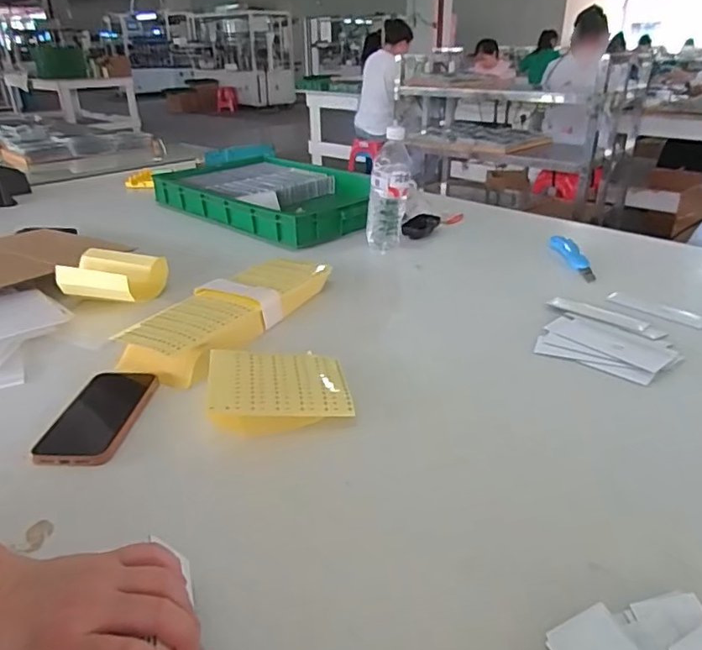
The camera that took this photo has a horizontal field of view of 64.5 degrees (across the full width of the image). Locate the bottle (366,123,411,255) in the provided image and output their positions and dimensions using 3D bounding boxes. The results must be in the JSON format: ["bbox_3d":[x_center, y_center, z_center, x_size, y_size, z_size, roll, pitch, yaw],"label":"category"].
[{"bbox_3d":[0.072,-0.243,1.059,0.080,0.200,0.084,1,27,6],"label":"bottle"}]

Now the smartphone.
[{"bbox_3d":[-0.269,0.096,0.600,0.085,0.014,0.156,-1,27,1],"label":"smartphone"}]

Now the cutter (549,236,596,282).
[{"bbox_3d":[0.398,-0.125,1.007,0.034,0.022,0.194,0,27,2],"label":"cutter"}]

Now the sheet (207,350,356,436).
[{"bbox_3d":[-0.078,0.069,0.609,0.149,0.044,0.120,-8,28,-12],"label":"sheet"}]

